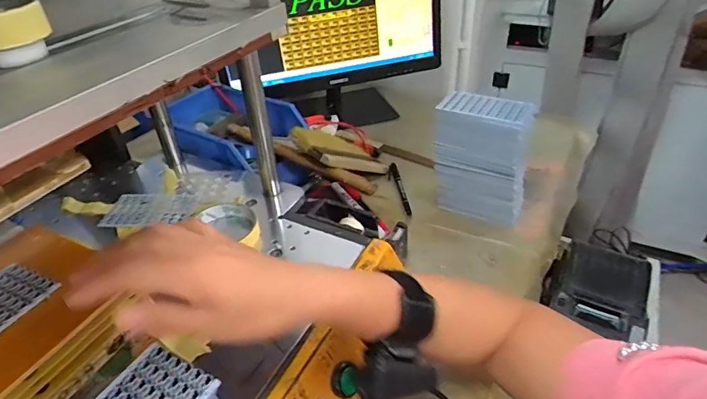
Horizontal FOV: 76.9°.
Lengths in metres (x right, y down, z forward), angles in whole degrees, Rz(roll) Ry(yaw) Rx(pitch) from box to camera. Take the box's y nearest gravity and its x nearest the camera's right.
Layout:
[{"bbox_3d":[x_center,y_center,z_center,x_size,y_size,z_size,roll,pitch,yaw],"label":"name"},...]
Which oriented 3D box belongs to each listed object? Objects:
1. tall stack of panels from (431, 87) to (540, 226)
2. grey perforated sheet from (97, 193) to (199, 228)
[{"bbox_3d":[0.183,-0.055,0.631,0.132,0.167,0.067,19,43,26],"label":"tall stack of panels"},{"bbox_3d":[-0.265,0.013,0.581,0.113,0.007,0.065,0,38,3],"label":"grey perforated sheet"}]

